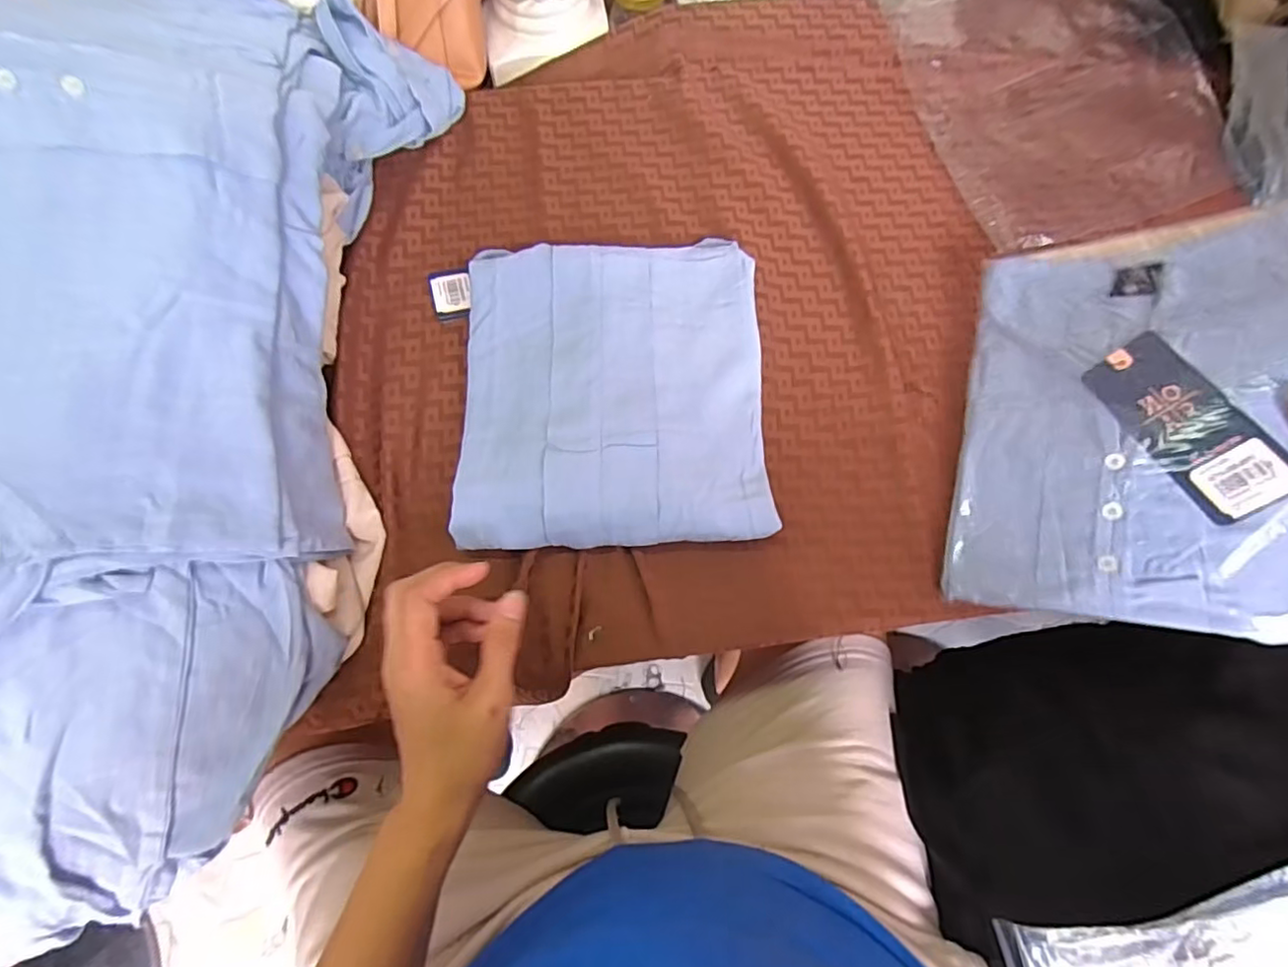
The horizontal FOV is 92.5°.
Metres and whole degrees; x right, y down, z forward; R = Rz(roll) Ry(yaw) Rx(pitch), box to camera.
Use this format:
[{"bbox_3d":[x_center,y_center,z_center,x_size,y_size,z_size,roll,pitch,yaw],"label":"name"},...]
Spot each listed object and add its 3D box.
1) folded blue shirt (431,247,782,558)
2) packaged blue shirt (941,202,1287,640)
[{"bbox_3d":[-0.030,-0.075,0.475,0.244,0.046,0.247,-4,71,-2],"label":"folded blue shirt"},{"bbox_3d":[0.310,-0.043,0.388,0.032,0.206,0.252,16,83,-37],"label":"packaged blue shirt"}]

